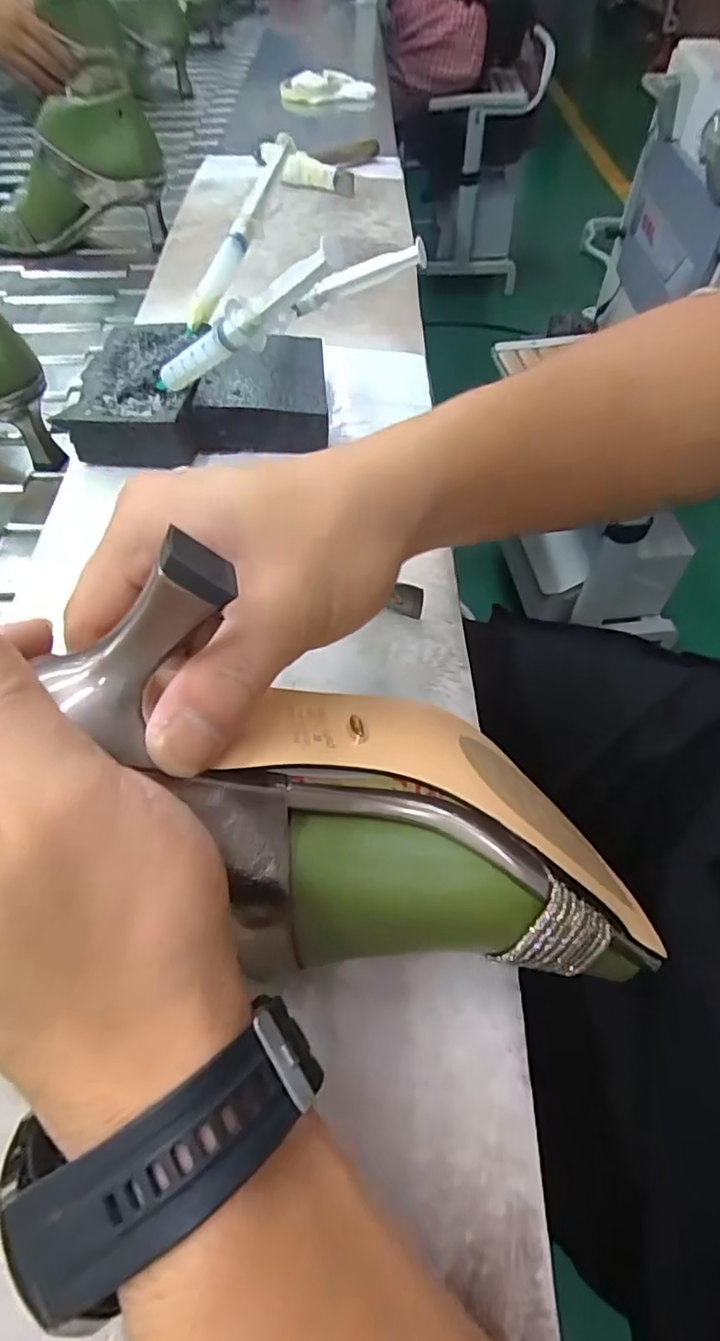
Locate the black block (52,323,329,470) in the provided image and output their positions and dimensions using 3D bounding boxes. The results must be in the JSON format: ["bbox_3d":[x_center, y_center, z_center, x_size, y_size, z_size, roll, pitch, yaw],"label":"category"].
[{"bbox_3d":[-0.108,-0.197,0.410,0.166,0.034,0.117,-3,58,-2],"label":"black block"}]

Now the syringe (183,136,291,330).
[{"bbox_3d":[-0.087,-0.321,0.434,0.019,0.018,0.164,23,84,14],"label":"syringe"}]

